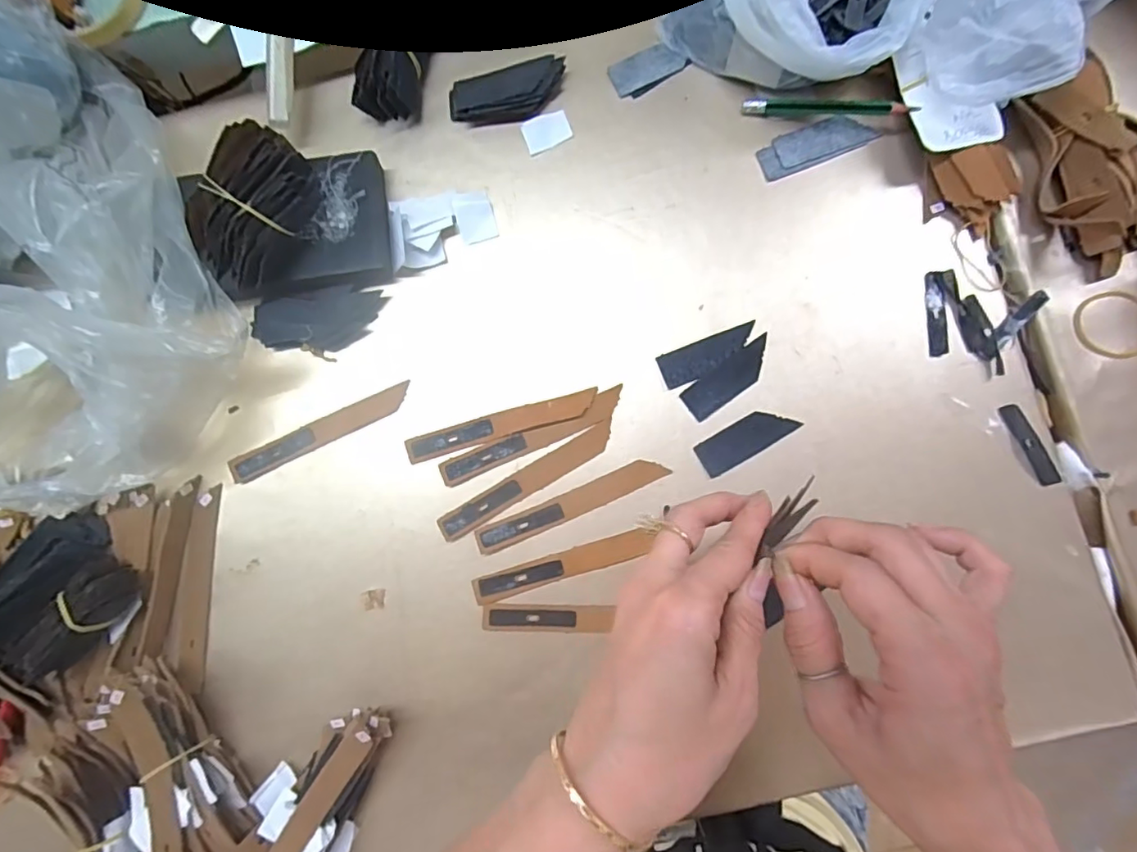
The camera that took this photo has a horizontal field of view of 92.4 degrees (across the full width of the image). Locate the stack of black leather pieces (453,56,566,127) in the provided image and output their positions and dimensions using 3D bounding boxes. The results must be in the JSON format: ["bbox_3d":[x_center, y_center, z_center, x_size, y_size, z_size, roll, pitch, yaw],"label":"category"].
[{"bbox_3d":[-0.040,-0.224,0.369,0.080,0.015,0.035,-13,84,1],"label":"stack of black leather pieces"}]

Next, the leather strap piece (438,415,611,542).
[{"bbox_3d":[-0.025,0.034,0.346,0.124,0.004,0.018,-32,84,0],"label":"leather strap piece"}]

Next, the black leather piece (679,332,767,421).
[{"bbox_3d":[0.102,-0.030,0.345,0.063,0.004,0.022,-35,84,-1],"label":"black leather piece"}]

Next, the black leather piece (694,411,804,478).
[{"bbox_3d":[0.112,0.008,0.343,0.063,0.004,0.023,-31,84,0],"label":"black leather piece"}]

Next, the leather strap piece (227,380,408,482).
[{"bbox_3d":[-0.160,0.004,0.353,0.123,0.006,0.018,-26,84,0],"label":"leather strap piece"}]

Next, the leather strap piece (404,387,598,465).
[{"bbox_3d":[-0.043,0.000,0.349,0.124,0.004,0.016,-16,84,1],"label":"leather strap piece"}]

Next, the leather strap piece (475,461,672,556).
[{"bbox_3d":[0.001,0.049,0.344,0.124,0.004,0.016,-24,84,0],"label":"leather strap piece"}]

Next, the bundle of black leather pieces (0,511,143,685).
[{"bbox_3d":[-0.314,0.106,0.334,0.070,0.038,0.082,42,88,5],"label":"bundle of black leather pieces"}]

